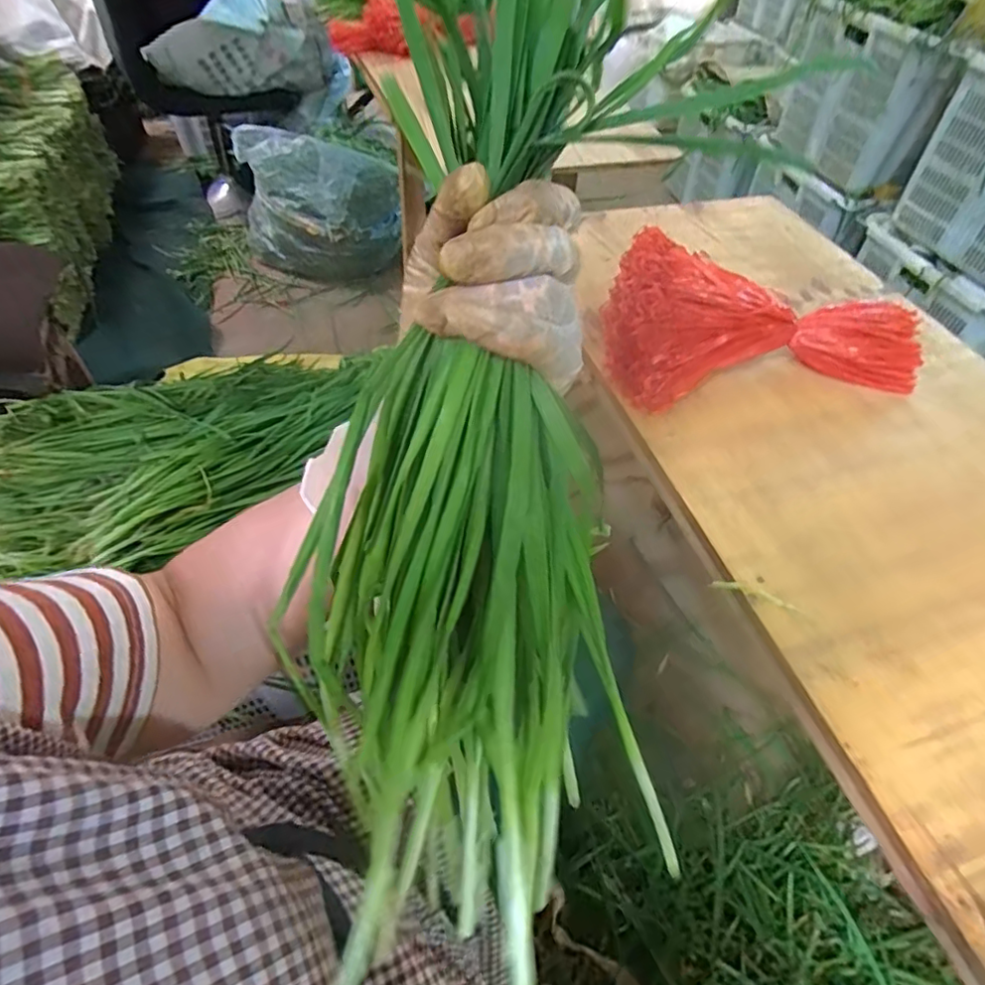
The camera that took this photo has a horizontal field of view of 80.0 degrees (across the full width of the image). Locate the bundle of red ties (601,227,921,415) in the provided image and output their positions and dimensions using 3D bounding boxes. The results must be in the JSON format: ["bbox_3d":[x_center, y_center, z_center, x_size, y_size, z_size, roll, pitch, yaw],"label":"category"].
[{"bbox_3d":[0.280,-0.187,0.612,0.316,0.100,0.158,-5,51,-10],"label":"bundle of red ties"}]

